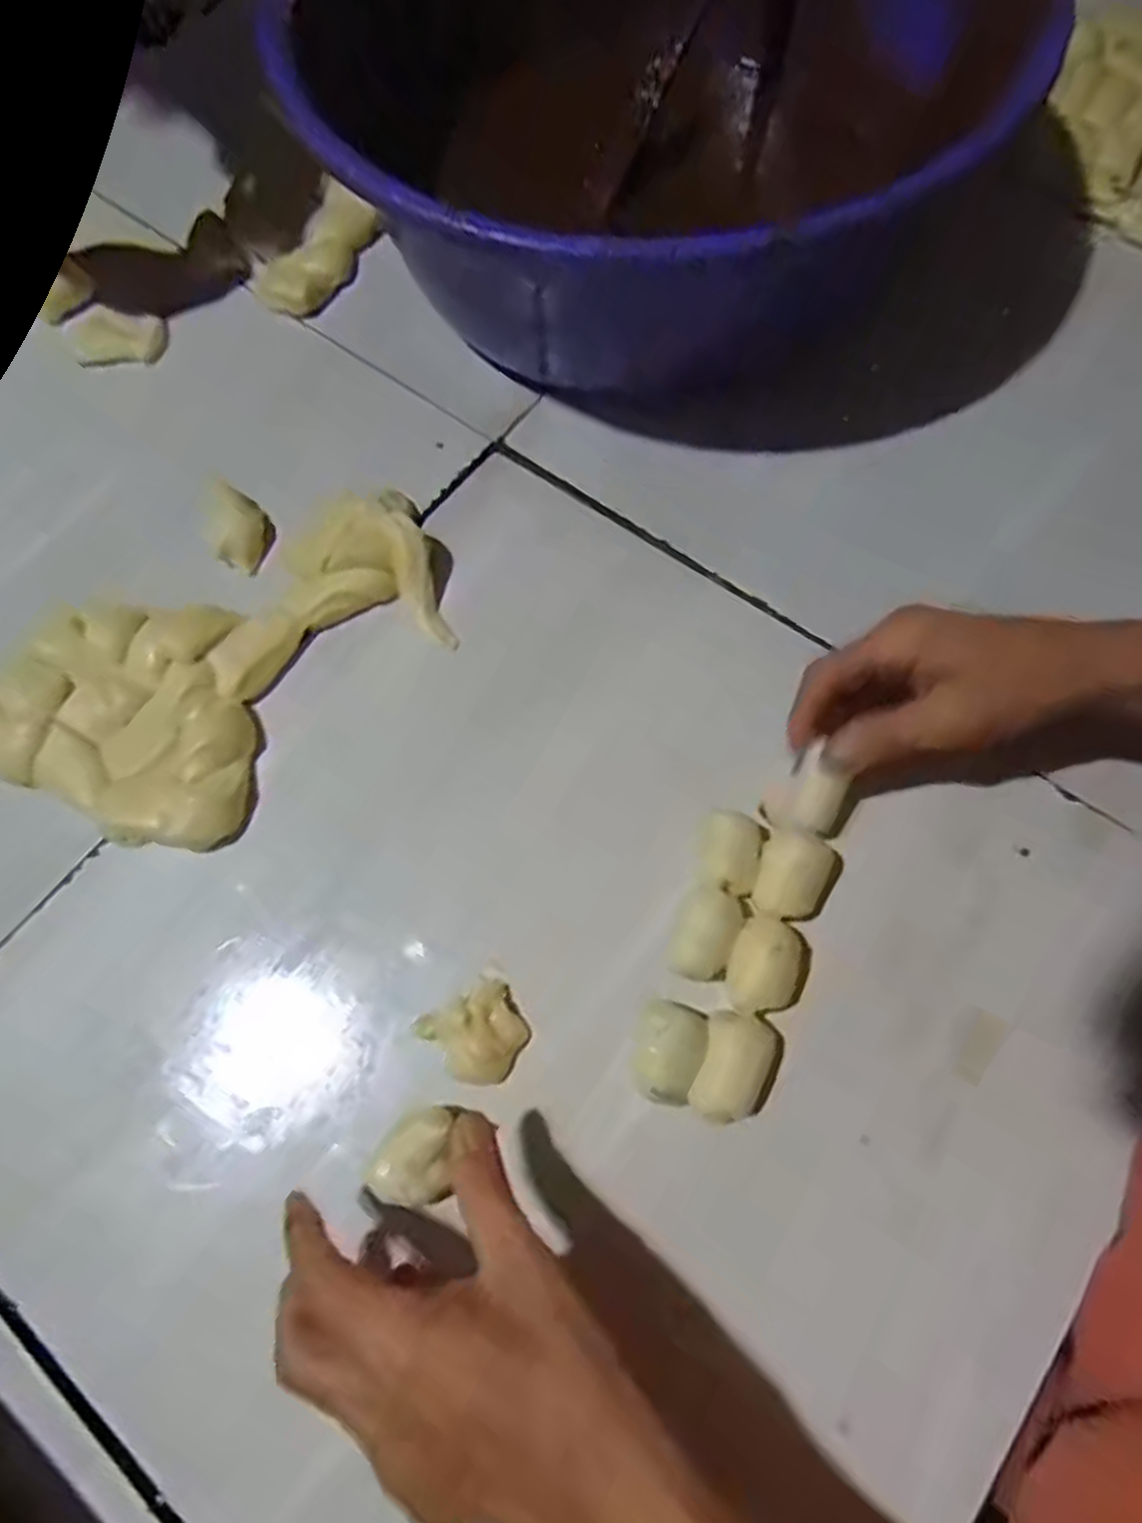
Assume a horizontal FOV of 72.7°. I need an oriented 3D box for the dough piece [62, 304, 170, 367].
[{"bbox_3d":[-0.323,-0.298,0.545,0.078,0.012,0.045,15,71,7],"label":"dough piece"}]

